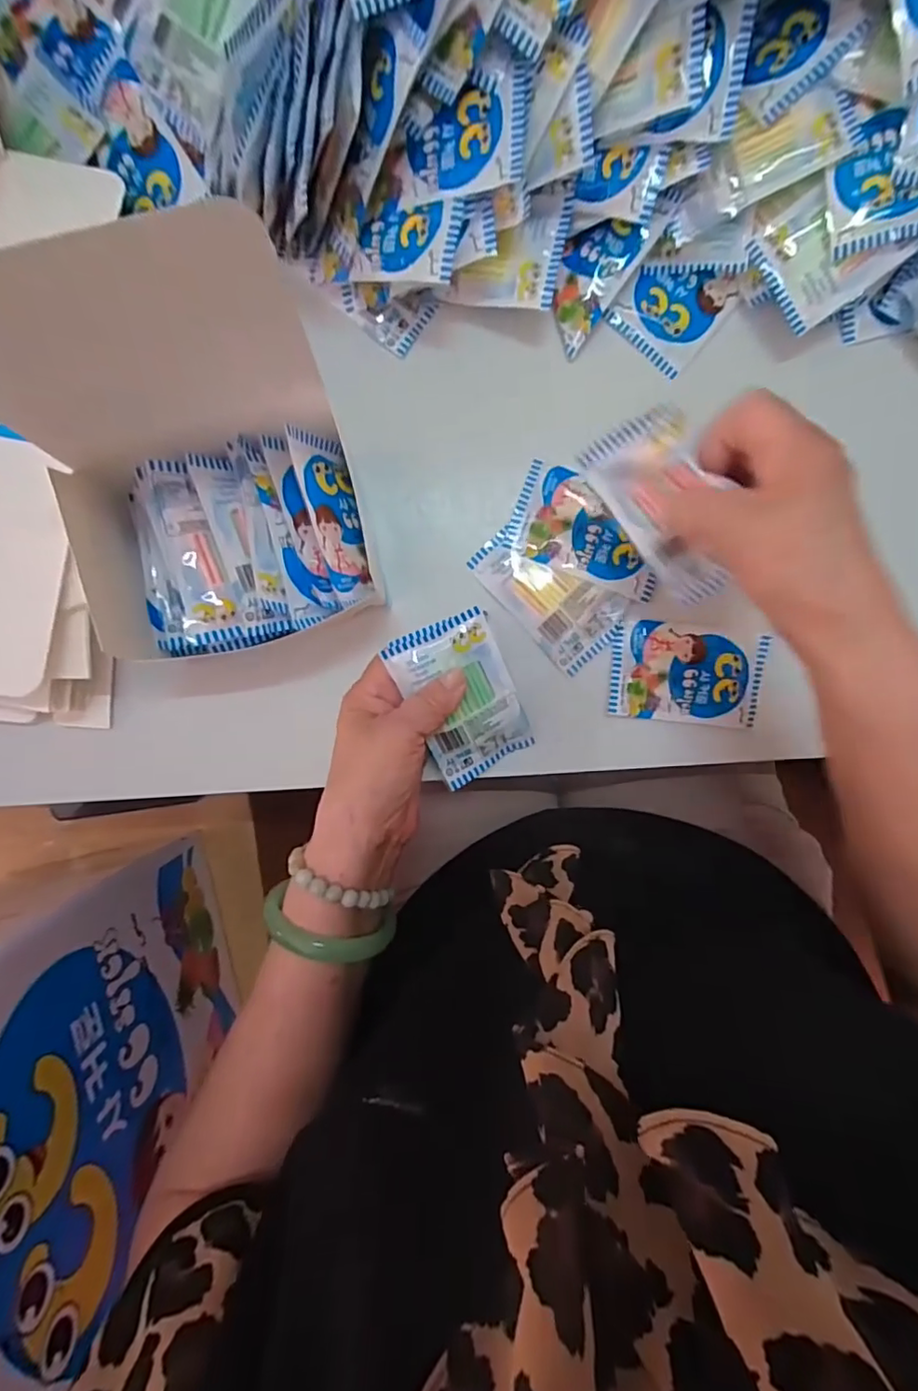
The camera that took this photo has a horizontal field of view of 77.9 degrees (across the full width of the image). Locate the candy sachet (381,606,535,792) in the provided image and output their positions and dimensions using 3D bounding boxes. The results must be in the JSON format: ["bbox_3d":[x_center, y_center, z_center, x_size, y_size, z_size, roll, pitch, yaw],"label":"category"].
[{"bbox_3d":[0.004,0.004,0.352,0.063,0.009,0.103,-26,113,-5],"label":"candy sachet"}]

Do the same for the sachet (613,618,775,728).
[{"bbox_3d":[0.153,-0.014,0.381,0.103,0.008,0.064,5,93,-2],"label":"sachet"}]

